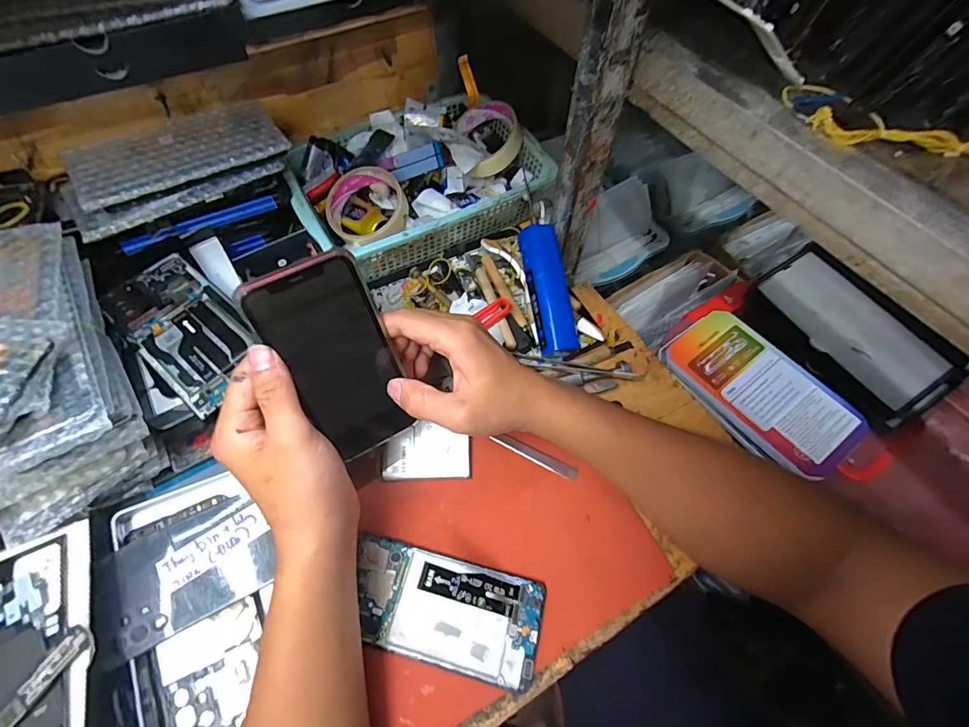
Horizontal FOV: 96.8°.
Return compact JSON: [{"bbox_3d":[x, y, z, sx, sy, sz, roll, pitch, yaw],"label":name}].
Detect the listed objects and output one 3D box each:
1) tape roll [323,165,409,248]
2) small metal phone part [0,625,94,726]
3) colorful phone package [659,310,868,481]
[{"bbox_3d":[-0.129,-0.170,0.472,0.086,0.026,0.086,-1,80,6],"label":"tape roll"},{"bbox_3d":[-0.274,0.198,0.267,0.017,0.007,0.061,27,64,14],"label":"small metal phone part"},{"bbox_3d":[0.275,0.023,0.427,0.100,0.016,0.176,-33,66,-17],"label":"colorful phone package"}]

